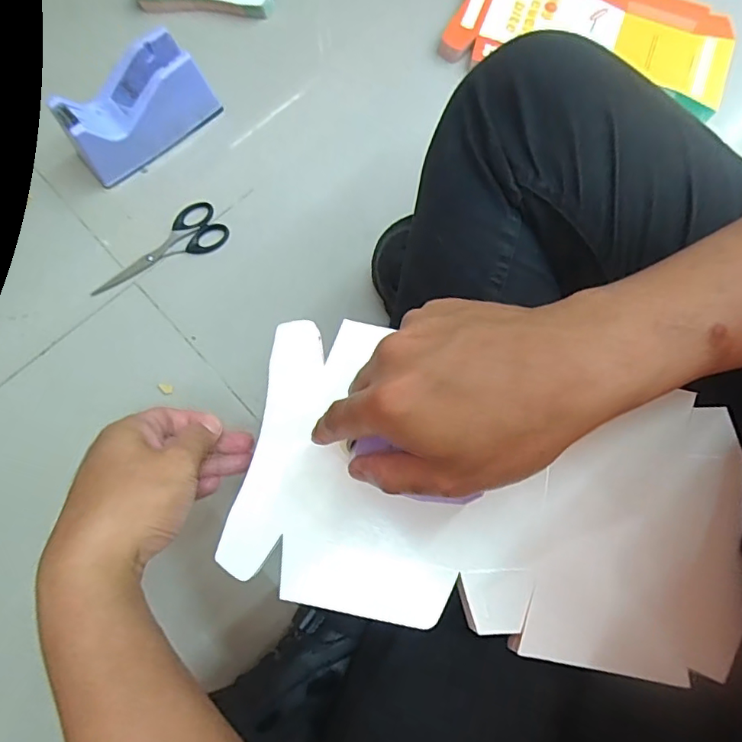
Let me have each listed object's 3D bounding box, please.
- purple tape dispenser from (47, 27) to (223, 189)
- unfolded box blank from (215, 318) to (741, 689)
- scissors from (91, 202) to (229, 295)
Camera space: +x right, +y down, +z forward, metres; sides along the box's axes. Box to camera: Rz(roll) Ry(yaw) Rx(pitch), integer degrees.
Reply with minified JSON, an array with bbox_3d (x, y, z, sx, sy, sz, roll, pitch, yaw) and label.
[{"bbox_3d":[-0.253,-0.286,0.556,0.157,0.079,0.069,-41,80,-10],"label":"purple tape dispenser"},{"bbox_3d":[0.082,0.076,0.322,0.317,0.020,0.172,11,76,0],"label":"unfolded box blank"},{"bbox_3d":[-0.231,-0.128,0.554,0.151,0.004,0.061,-35,79,-9],"label":"scissors"}]

